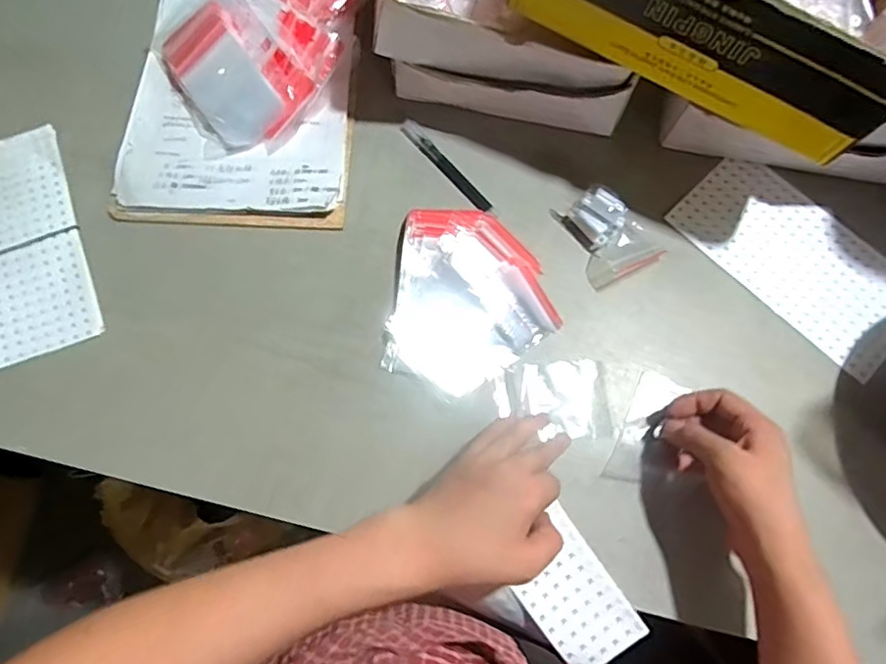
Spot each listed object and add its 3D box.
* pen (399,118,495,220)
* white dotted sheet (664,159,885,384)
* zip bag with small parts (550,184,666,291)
[{"bbox_3d":[0.006,-0.161,0.553,0.016,0.009,0.133,-39,78,-12],"label":"pen"},{"bbox_3d":[0.347,-0.074,0.544,0.126,0.007,0.232,-43,78,-13],"label":"white dotted sheet"},{"bbox_3d":[0.158,-0.097,0.524,0.071,0.036,0.087,-25,75,-9],"label":"zip bag with small parts"}]

